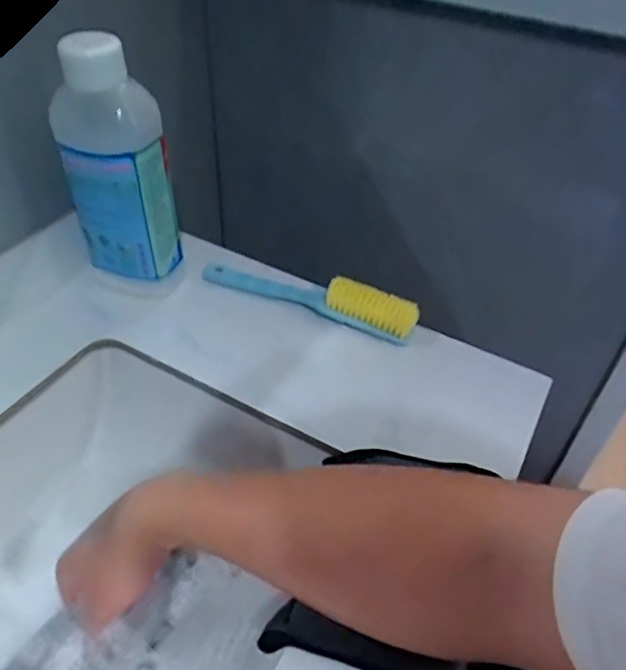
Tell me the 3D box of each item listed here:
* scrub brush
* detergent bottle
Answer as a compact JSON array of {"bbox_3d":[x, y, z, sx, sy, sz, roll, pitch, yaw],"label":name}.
[{"bbox_3d":[-0.007,-0.046,0.593,0.227,0.033,0.039,20,45,16],"label":"scrub brush"},{"bbox_3d":[-0.178,-0.142,0.541,0.086,0.234,0.061,20,45,16],"label":"detergent bottle"}]

